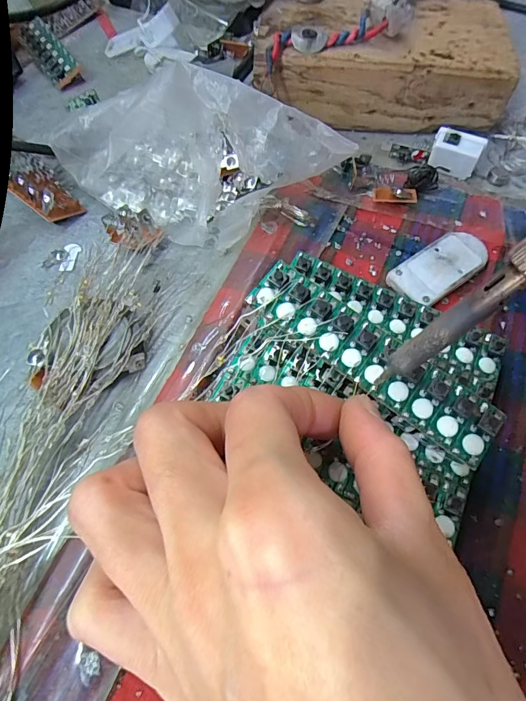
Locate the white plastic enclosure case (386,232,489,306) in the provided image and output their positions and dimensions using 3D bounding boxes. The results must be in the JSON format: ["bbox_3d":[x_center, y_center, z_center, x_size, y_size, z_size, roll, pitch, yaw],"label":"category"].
[{"bbox_3d":[0.084,-0.039,0.192,0.050,0.008,0.024,-33,68,-17],"label":"white plastic enclosure case"}]

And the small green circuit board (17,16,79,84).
[{"bbox_3d":[-0.143,-0.200,0.270,0.018,0.011,0.063,-31,67,-16],"label":"small green circuit board"}]

